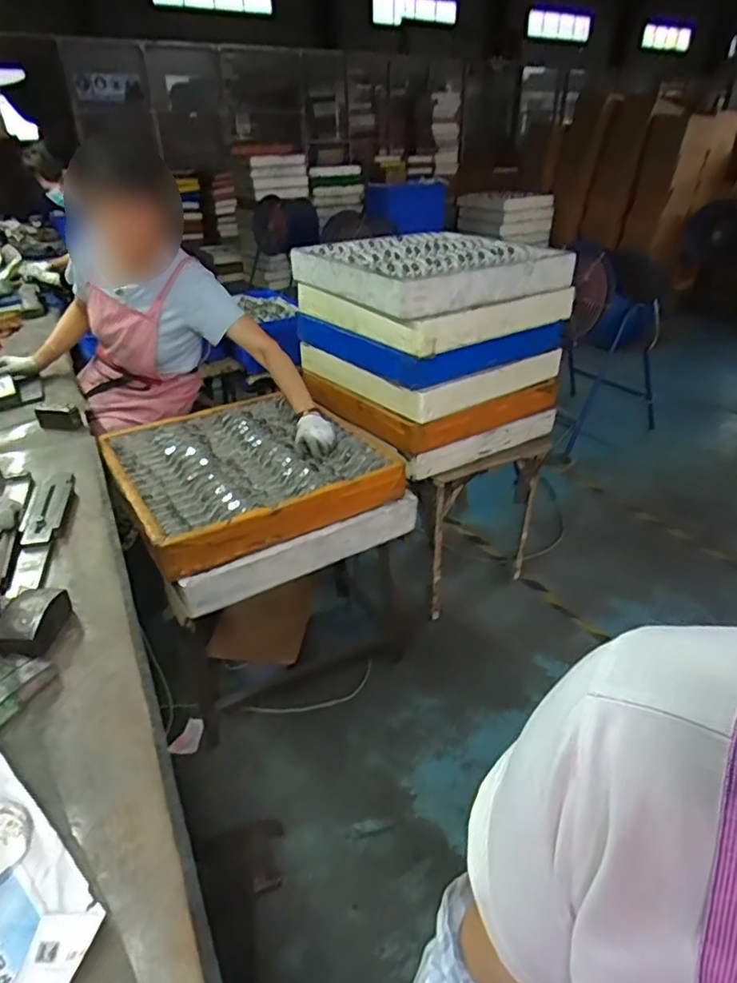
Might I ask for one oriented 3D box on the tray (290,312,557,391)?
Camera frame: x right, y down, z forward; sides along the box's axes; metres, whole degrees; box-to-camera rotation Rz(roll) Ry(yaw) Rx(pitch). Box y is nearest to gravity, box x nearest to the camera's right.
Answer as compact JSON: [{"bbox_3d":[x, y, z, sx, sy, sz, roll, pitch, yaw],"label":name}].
[{"bbox_3d":[0.150,-0.439,1.661,0.505,0.097,0.528,-20,36,-28],"label":"tray"}]

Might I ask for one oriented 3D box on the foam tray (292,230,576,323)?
[{"bbox_3d":[0.150,-0.600,1.574,0.552,0.090,0.542,-22,37,-30],"label":"foam tray"}]

